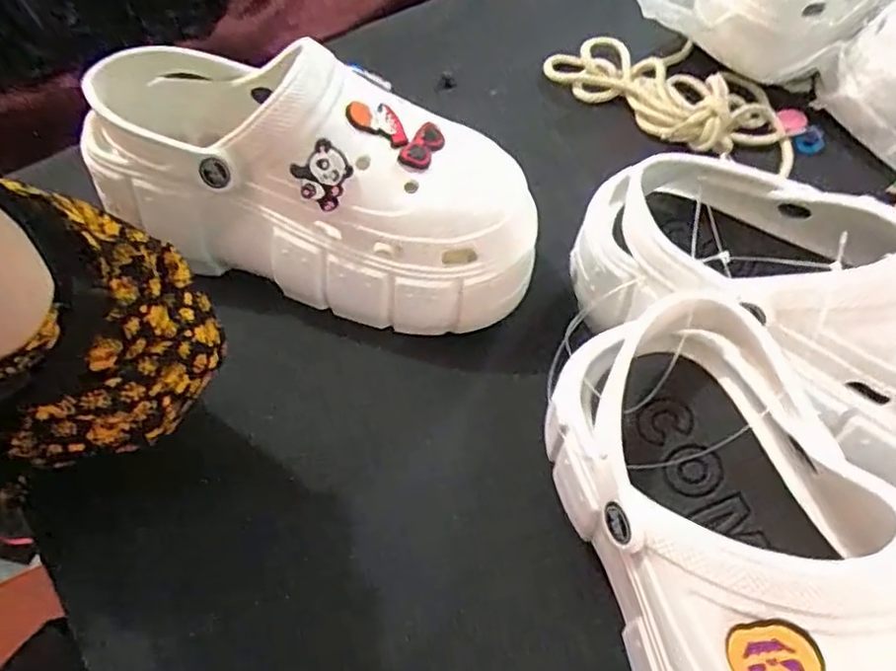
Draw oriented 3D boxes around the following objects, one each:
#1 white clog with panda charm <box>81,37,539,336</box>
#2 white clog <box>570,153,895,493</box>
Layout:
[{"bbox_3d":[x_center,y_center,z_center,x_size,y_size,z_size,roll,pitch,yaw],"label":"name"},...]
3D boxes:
[{"bbox_3d":[-0.077,-0.087,0.353,0.253,0.102,0.094,15,59,9],"label":"white clog with panda charm"},{"bbox_3d":[0.181,-0.011,0.312,0.247,0.108,0.106,27,61,15],"label":"white clog"}]

